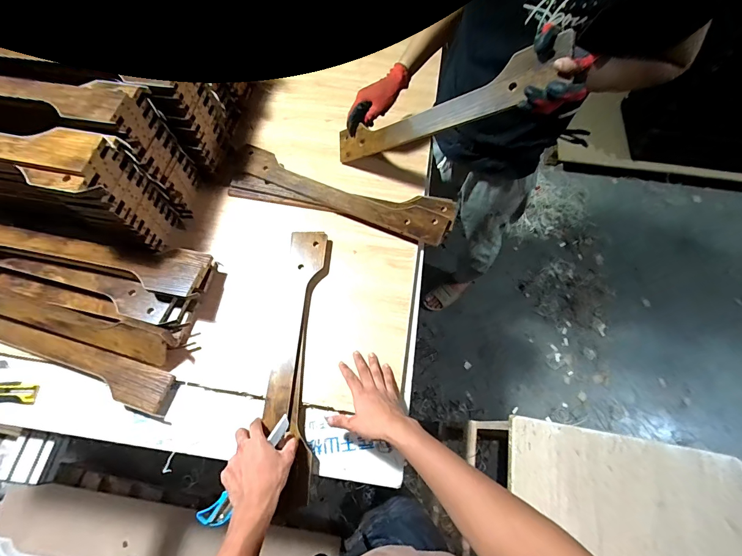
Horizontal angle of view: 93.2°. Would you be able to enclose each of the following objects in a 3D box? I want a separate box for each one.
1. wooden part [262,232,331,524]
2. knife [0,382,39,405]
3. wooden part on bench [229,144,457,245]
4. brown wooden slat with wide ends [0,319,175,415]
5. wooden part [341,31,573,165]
[{"bbox_3d":[-0.150,0.154,0.719,0.094,0.032,0.552,2,67,-1],"label":"wooden part"},{"bbox_3d":[-0.766,0.233,0.713,0.179,0.019,0.040,2,67,-1],"label":"knife"},{"bbox_3d":[-0.075,-0.203,0.858,0.554,0.046,0.136,17,67,5],"label":"wooden part on bench"},{"bbox_3d":[-0.672,0.156,0.718,0.553,0.028,0.078,16,67,4],"label":"brown wooden slat with wide ends"},{"bbox_3d":[0.097,-0.333,0.738,0.016,0.508,0.075,-17,103,-41],"label":"wooden part"}]

